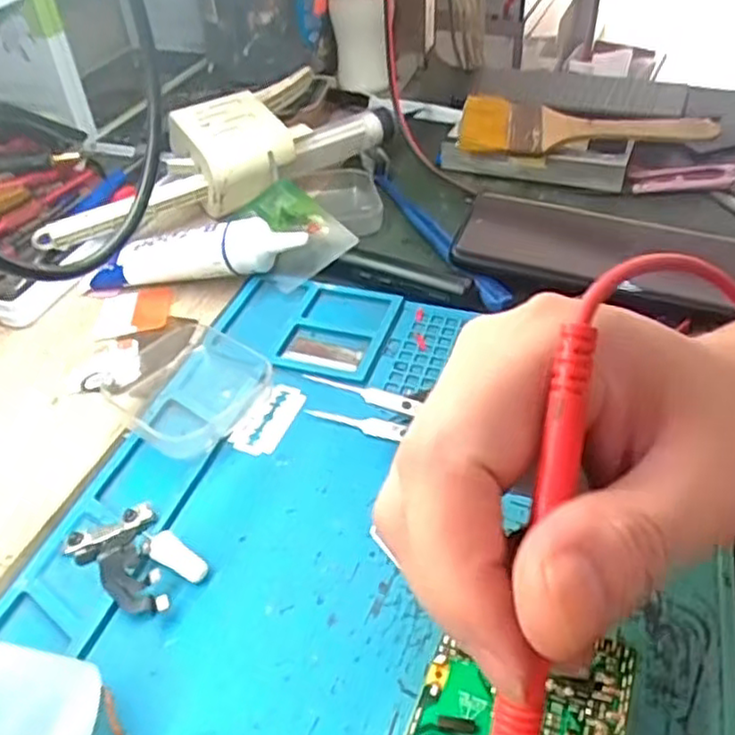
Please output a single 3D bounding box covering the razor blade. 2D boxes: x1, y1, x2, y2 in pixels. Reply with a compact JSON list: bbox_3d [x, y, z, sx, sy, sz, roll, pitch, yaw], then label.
[{"bbox_3d":[-0.044,0.022,0.317,0.023,0.004,0.042,15,46,15],"label":"razor blade"}]

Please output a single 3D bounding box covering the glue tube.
[{"bbox_3d":[-0.097,-0.064,0.394,0.126,0.023,0.025,-6,40,15],"label":"glue tube"}]

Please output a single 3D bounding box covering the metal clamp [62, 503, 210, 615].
[{"bbox_3d":[-0.086,0.071,0.261,0.052,0.009,0.031,29,50,30],"label":"metal clamp"}]

